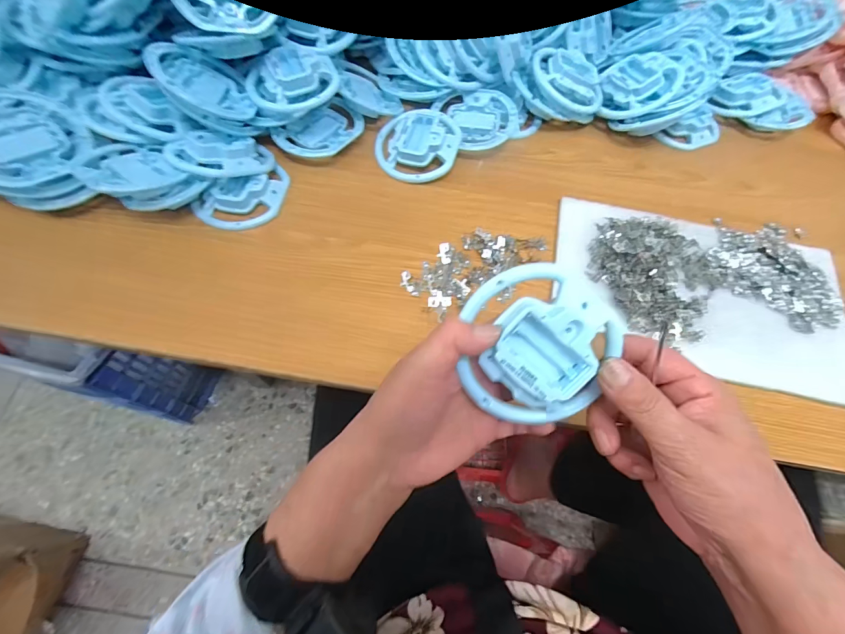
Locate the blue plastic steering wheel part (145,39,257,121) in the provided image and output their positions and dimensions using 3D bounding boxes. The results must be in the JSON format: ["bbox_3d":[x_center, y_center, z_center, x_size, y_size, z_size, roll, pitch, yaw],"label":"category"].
[{"bbox_3d":[-0.231,-0.246,0.394,0.092,0.011,0.095,-4,62,-45],"label":"blue plastic steering wheel part"}]

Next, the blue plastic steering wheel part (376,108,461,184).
[{"bbox_3d":[-0.005,-0.207,0.446,0.096,0.029,0.096,2,64,-3],"label":"blue plastic steering wheel part"}]

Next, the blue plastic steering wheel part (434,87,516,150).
[{"bbox_3d":[0.072,-0.248,0.469,0.091,0.015,0.096,2,64,-3],"label":"blue plastic steering wheel part"}]

